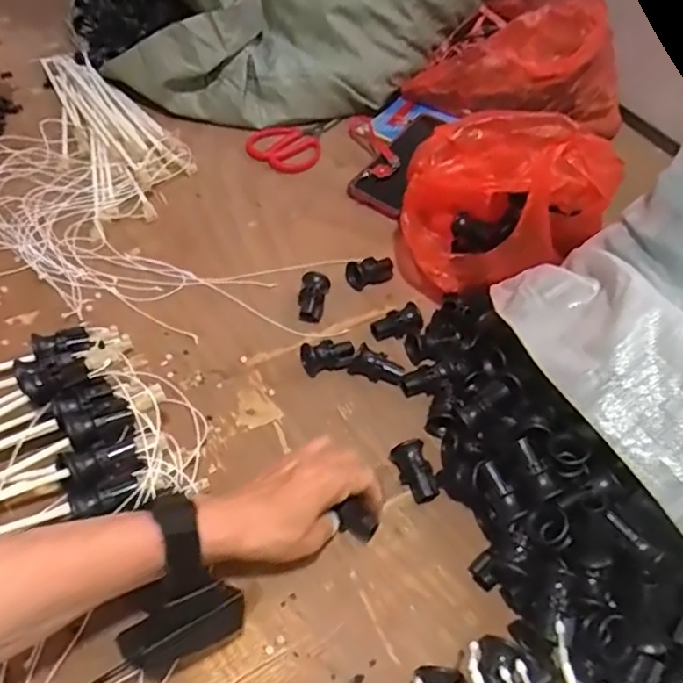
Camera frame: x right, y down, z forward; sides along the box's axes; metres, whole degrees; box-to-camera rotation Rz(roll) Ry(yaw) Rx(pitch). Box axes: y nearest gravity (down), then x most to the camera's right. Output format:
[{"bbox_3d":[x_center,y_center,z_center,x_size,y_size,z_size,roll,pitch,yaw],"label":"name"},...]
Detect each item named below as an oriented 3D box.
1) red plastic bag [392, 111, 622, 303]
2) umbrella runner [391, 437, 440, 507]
[{"bbox_3d":[0.161,-0.150,0.616,0.189,0.158,0.163,1,50,-4],"label":"red plastic bag"},{"bbox_3d":[0.062,0.103,0.493,0.025,0.031,0.045,-20,55,-20],"label":"umbrella runner"}]

